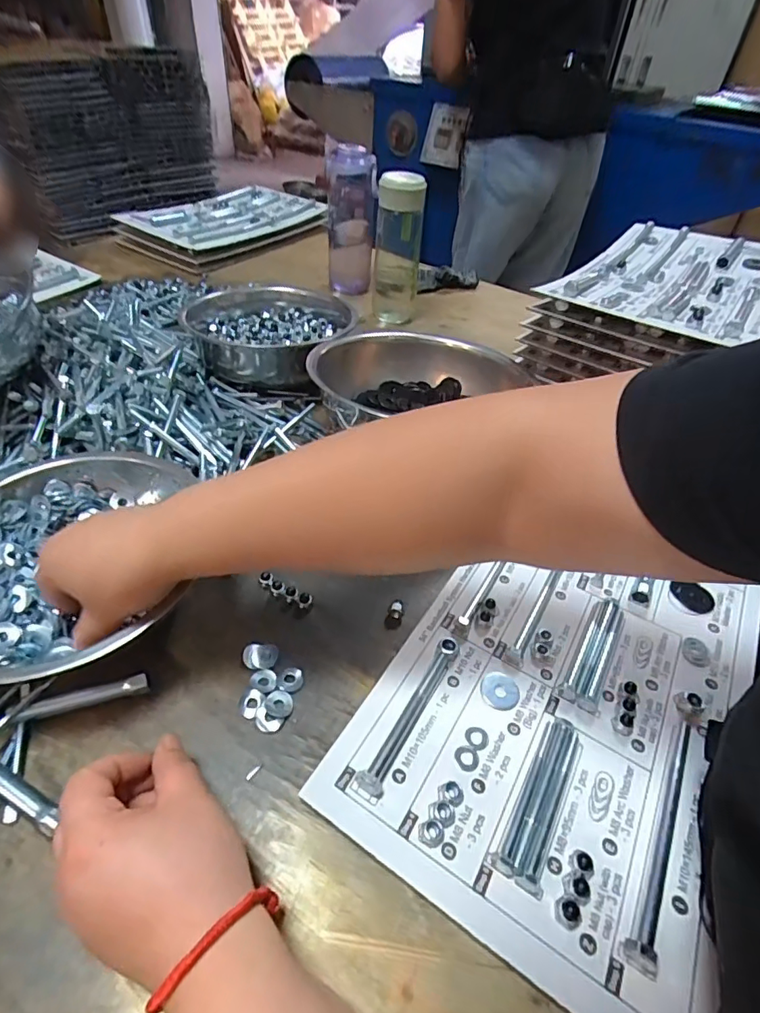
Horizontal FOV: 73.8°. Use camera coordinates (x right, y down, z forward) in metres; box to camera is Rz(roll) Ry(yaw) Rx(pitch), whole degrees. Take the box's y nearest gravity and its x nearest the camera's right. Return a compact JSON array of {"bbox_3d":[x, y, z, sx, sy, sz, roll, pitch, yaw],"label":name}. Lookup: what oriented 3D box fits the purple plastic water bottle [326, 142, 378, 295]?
[{"bbox_3d":[-0.051,-0.497,0.886,0.078,0.225,0.090,1,45,-6],"label":"purple plastic water bottle"}]

